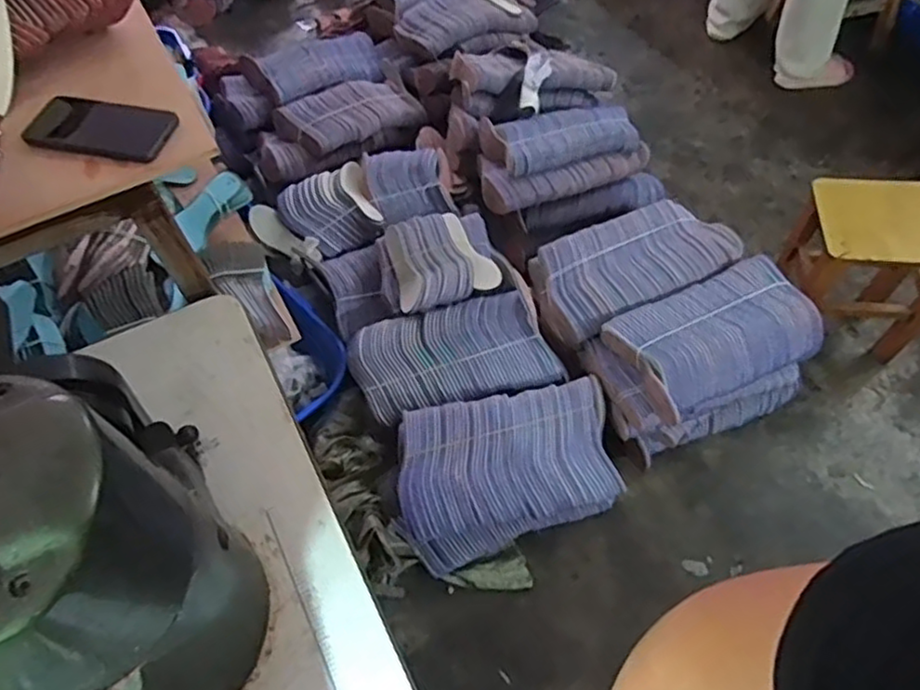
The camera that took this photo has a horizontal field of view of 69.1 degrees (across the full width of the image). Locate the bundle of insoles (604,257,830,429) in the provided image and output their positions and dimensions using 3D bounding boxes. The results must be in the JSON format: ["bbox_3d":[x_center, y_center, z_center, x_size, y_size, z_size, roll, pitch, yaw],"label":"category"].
[{"bbox_3d":[0.514,-0.026,1.325,0.385,0.078,0.231,-23,59,-11],"label":"bundle of insoles"}]

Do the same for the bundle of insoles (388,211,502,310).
[{"bbox_3d":[-0.040,-0.194,1.490,0.220,0.066,0.213,-13,58,-5],"label":"bundle of insoles"}]

